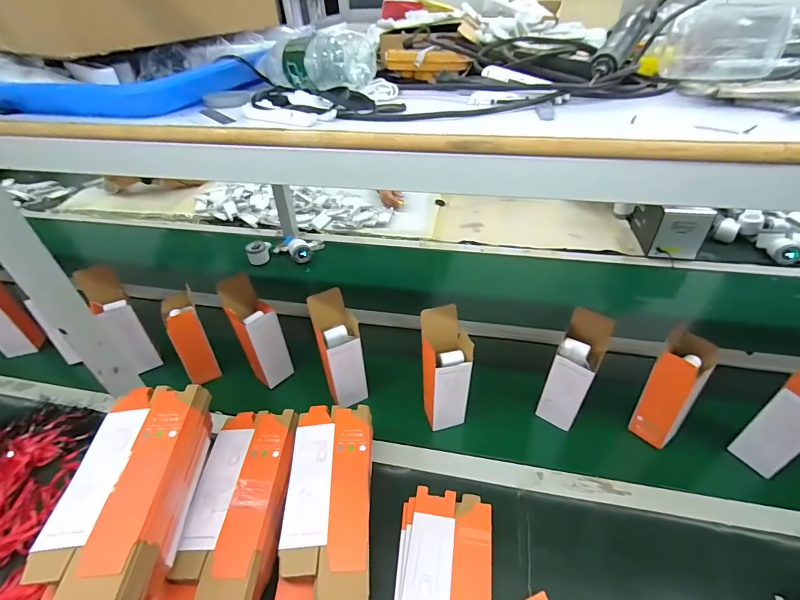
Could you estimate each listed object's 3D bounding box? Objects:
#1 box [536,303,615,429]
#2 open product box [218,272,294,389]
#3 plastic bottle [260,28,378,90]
[{"bbox_3d":[0.300,0.121,0.668,0.069,0.208,0.088,26,49,31],"label":"box"},{"bbox_3d":[-0.274,0.067,0.768,0.076,0.241,0.053,-29,25,-25],"label":"open product box"},{"bbox_3d":[-0.108,-0.306,0.499,0.161,0.058,0.053,26,49,31],"label":"plastic bottle"}]

